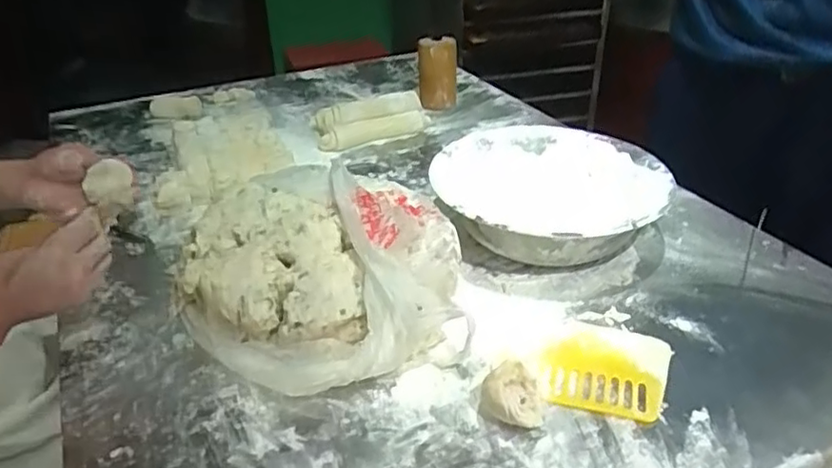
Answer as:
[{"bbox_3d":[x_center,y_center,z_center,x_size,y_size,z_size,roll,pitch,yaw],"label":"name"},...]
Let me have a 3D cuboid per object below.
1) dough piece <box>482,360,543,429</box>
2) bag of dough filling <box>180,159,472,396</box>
[{"bbox_3d":[0.083,0.139,0.544,0.048,0.046,0.047,0,32,0],"label":"dough piece"},{"bbox_3d":[-0.100,0.033,0.671,0.275,0.099,0.269,-8,33,-12],"label":"bag of dough filling"}]

